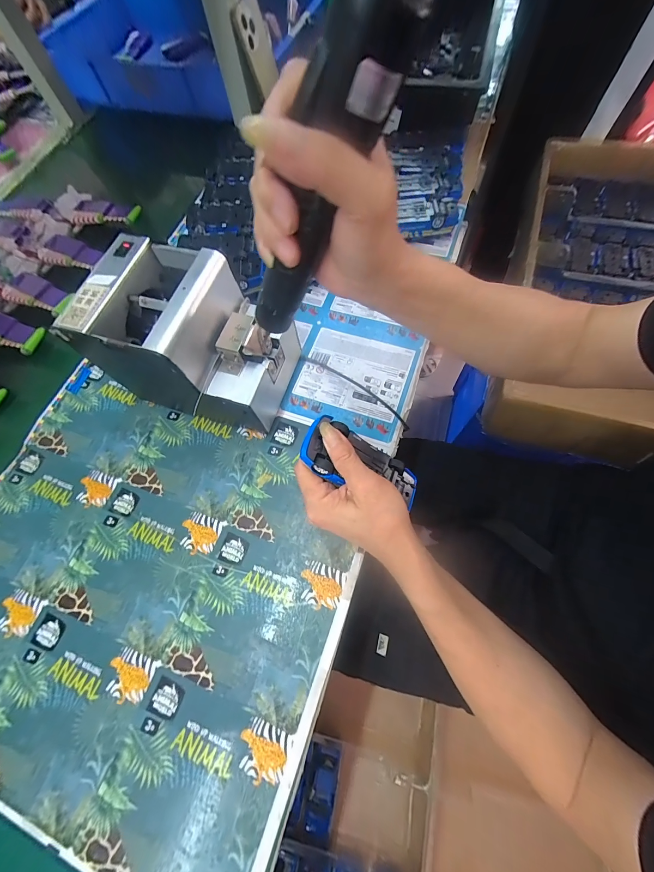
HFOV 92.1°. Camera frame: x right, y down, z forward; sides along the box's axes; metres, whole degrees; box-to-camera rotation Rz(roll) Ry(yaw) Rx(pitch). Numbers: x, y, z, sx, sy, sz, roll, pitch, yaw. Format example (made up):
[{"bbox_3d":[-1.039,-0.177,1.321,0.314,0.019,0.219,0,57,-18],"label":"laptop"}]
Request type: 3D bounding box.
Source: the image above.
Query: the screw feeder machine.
[{"bbox_3d":[-0.140,-0.102,0.351,0.170,0.146,0.122,15,71,11],"label":"screw feeder machine"}]

